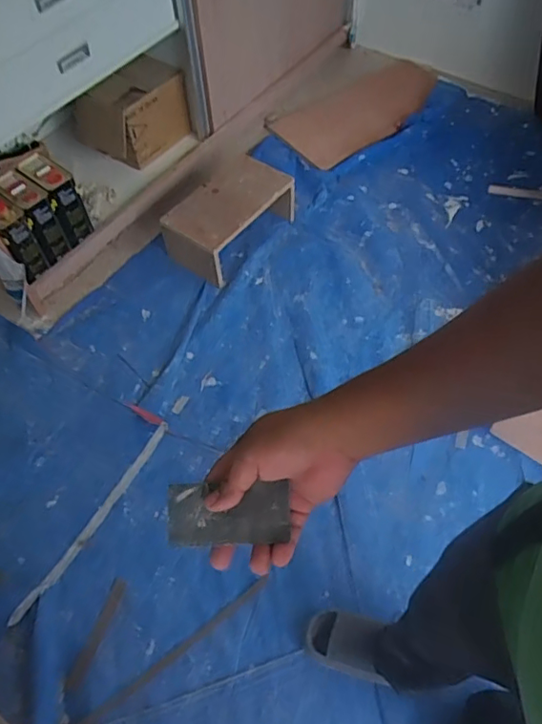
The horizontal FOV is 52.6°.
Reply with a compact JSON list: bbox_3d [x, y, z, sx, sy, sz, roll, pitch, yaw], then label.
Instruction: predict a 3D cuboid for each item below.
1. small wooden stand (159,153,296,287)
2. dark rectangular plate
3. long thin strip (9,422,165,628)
[{"bbox_3d":[-0.130,-0.463,1.752,0.241,0.206,0.401,30,63,19],"label":"small wooden stand"},{"bbox_3d":[-0.035,0.125,0.453,0.097,0.006,0.048,0,82,-3],"label":"dark rectangular plate"},{"bbox_3d":[-0.424,0.380,1.352,0.037,0.015,0.561,27,62,18],"label":"long thin strip"}]

